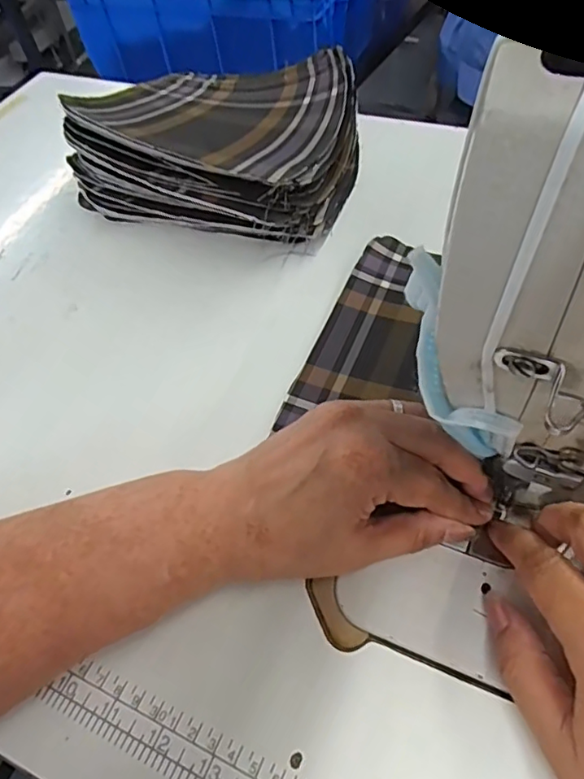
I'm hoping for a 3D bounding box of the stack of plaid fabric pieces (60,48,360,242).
[{"bbox_3d":[-0.053,-0.190,0.439,0.202,0.080,0.158,18,58,20],"label":"stack of plaid fabric pieces"}]

